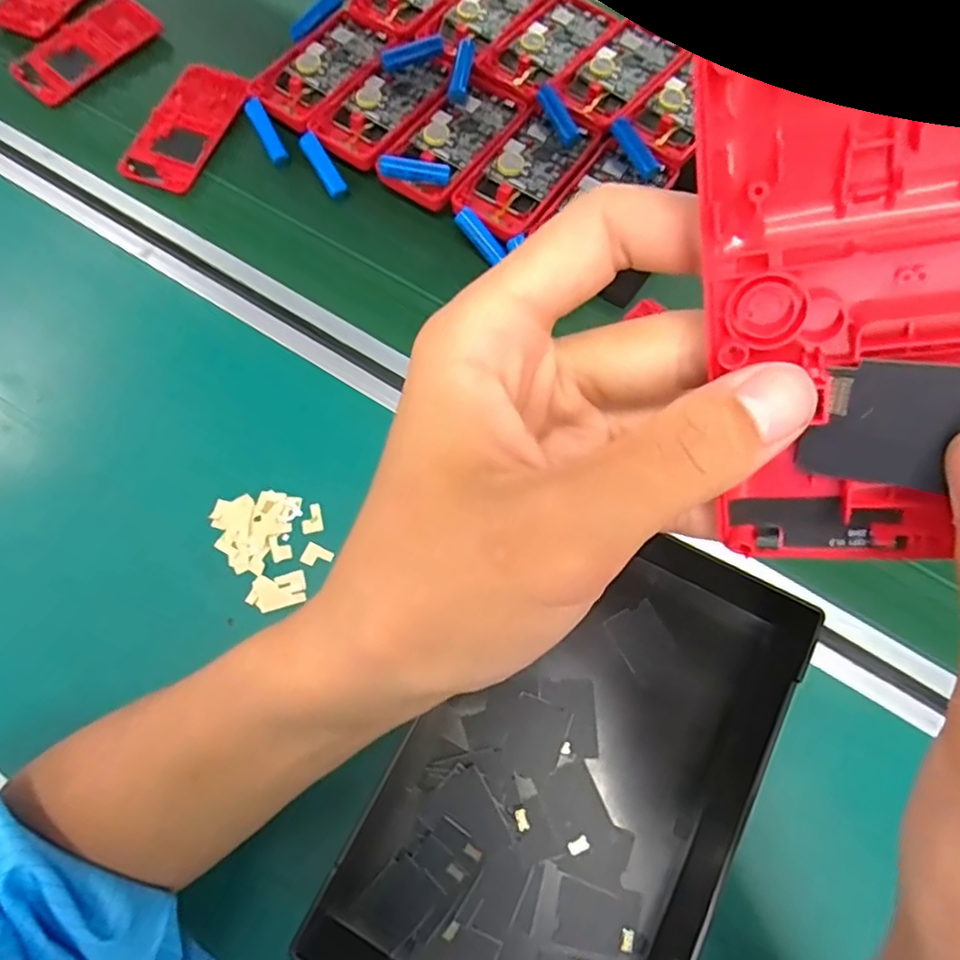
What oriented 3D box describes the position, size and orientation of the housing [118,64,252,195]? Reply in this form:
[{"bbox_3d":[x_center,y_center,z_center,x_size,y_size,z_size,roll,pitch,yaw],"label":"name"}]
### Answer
[{"bbox_3d":[-0.235,-0.289,0.508,0.069,0.009,0.129,21,70,9],"label":"housing"}]

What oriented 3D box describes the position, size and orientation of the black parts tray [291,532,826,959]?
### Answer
[{"bbox_3d":[0.052,0.163,0.345,0.176,0.040,0.283,27,71,11],"label":"black parts tray"}]

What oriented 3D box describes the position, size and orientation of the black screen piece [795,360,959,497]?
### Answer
[{"bbox_3d":[0.092,-0.011,0.133,0.039,0.029,0.004,10,35,28],"label":"black screen piece"}]

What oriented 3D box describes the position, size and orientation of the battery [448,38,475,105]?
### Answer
[{"bbox_3d":[-0.014,-0.325,0.495,0.015,0.015,0.055,9,68,5],"label":"battery"}]

